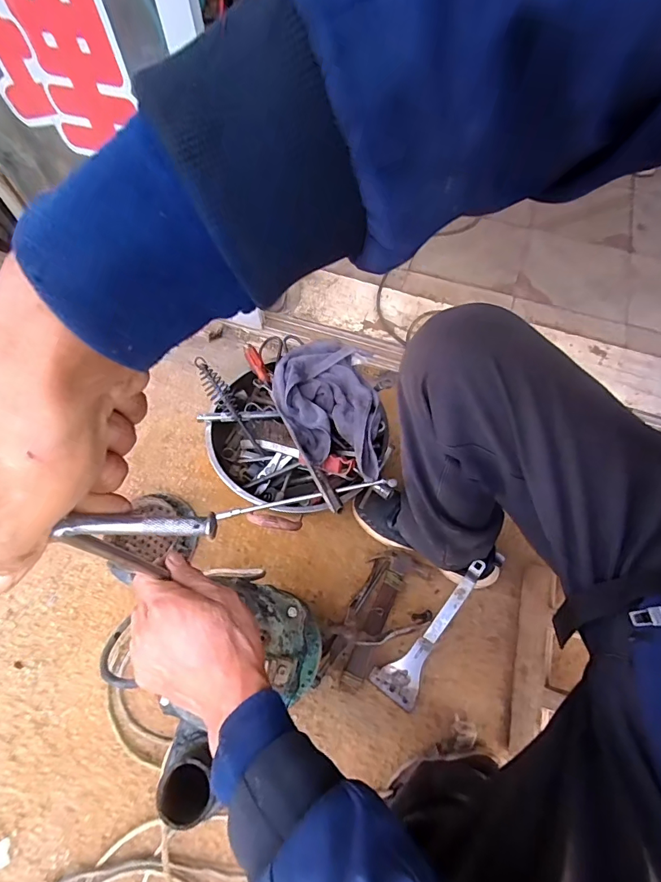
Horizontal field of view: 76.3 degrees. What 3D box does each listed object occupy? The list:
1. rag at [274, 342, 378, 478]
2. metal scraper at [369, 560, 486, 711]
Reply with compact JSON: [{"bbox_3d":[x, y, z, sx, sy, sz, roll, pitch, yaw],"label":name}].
[{"bbox_3d":[0.000,-0.059,0.736,0.171,0.065,0.292,-16,64,-8],"label":"rag"},{"bbox_3d":[0.174,0.322,0.720,0.078,0.022,0.279,33,93,15],"label":"metal scraper"}]

